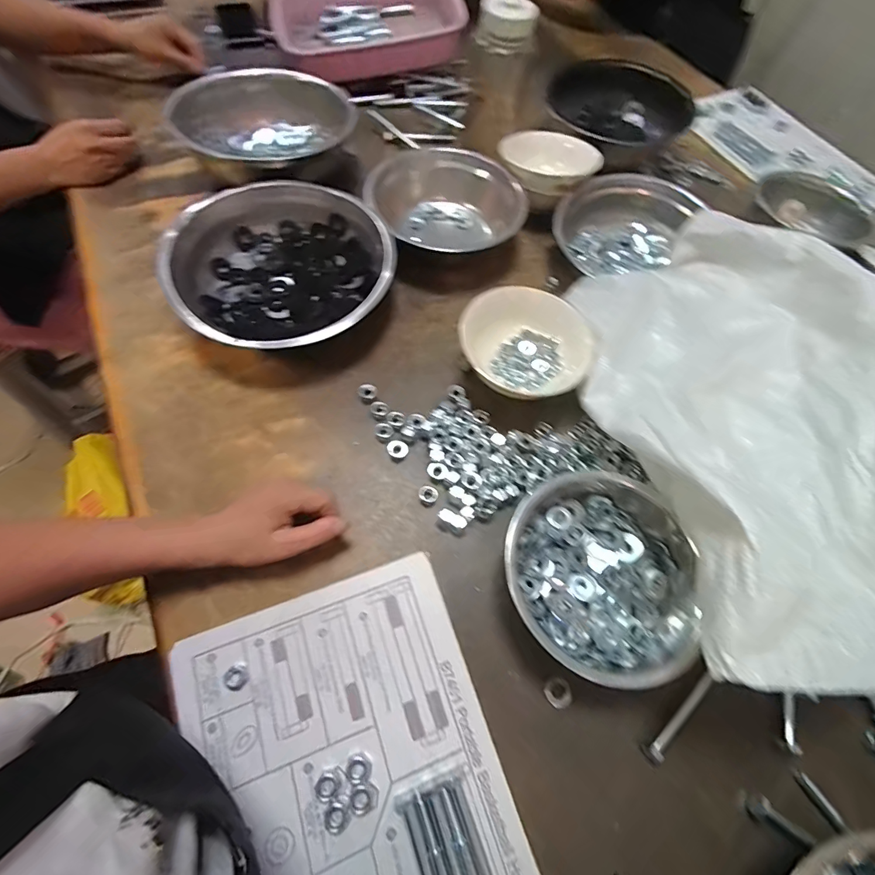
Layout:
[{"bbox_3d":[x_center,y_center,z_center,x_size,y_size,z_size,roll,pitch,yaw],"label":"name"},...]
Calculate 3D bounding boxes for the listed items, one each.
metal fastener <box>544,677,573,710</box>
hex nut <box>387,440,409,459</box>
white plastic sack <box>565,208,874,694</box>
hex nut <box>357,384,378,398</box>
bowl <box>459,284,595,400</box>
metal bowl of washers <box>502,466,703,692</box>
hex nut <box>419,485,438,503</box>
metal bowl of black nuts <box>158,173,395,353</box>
[{"bbox_3d":[0.106,0.222,0.368,0.021,0.007,0.023,-31,70,-18],"label":"metal fastener"},{"bbox_3d":[-0.043,0.012,0.457,0.022,0.004,0.020,38,67,14],"label":"hex nut"},{"bbox_3d":[0.290,-0.058,0.399,0.279,0.107,0.491,-4,62,-5],"label":"white plastic sack"},{"bbox_3d":[-0.080,-0.052,0.486,0.022,0.011,0.016,-9,64,-8],"label":"hex nut"},{"bbox_3d":[0.104,-0.103,0.487,0.137,0.071,0.125,2,63,-3],"label":"bowl"},{"bbox_3d":[0.151,0.113,0.387,0.163,0.071,0.152,2,63,-3],"label":"metal bowl of washers"},{"bbox_3d":[-0.009,0.058,0.440,0.020,0.004,0.017,38,67,14],"label":"hex nut"},{"bbox_3d":[-0.183,-0.199,0.520,0.255,0.064,0.234,2,63,-3],"label":"metal bowl of black nuts"}]

